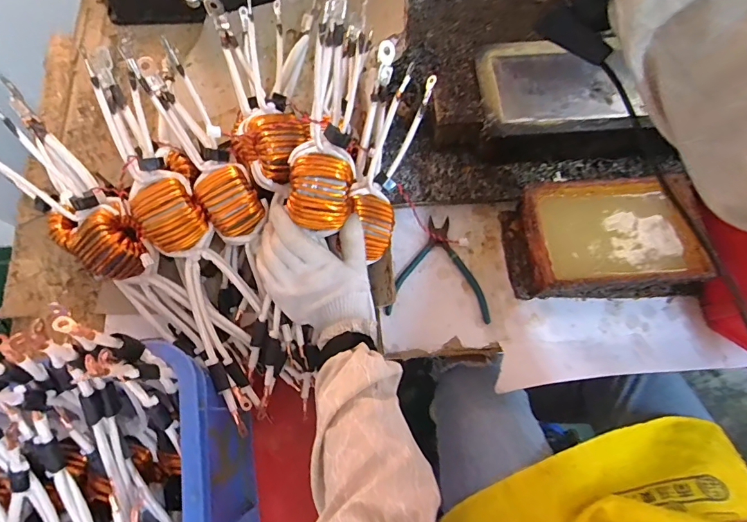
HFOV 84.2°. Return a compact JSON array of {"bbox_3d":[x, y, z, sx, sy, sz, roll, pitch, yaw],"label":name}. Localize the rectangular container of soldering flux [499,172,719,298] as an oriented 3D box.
[{"bbox_3d":[0.286,-0.027,0.512,0.222,0.070,0.138,-5,72,-2],"label":"rectangular container of soldering flux"}]

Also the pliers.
[{"bbox_3d":[0.086,0.007,0.532,0.127,0.016,0.136,6,72,2],"label":"pliers"}]

